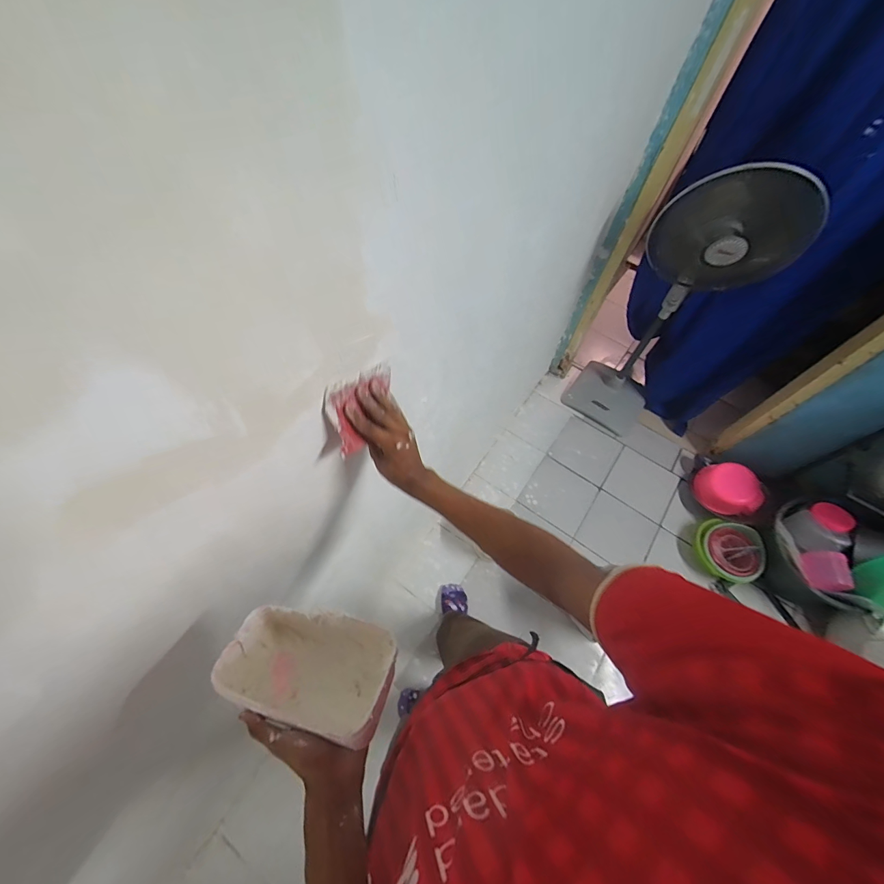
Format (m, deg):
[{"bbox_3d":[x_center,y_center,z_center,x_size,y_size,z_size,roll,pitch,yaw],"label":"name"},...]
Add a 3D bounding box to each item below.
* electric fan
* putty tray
[{"bbox_3d":[0.886,-0.506,1.535,0.413,1.184,0.354,33,63,16],"label":"electric fan"},{"bbox_3d":[-0.152,0.260,0.452,0.179,0.070,0.113,18,66,5],"label":"putty tray"}]

